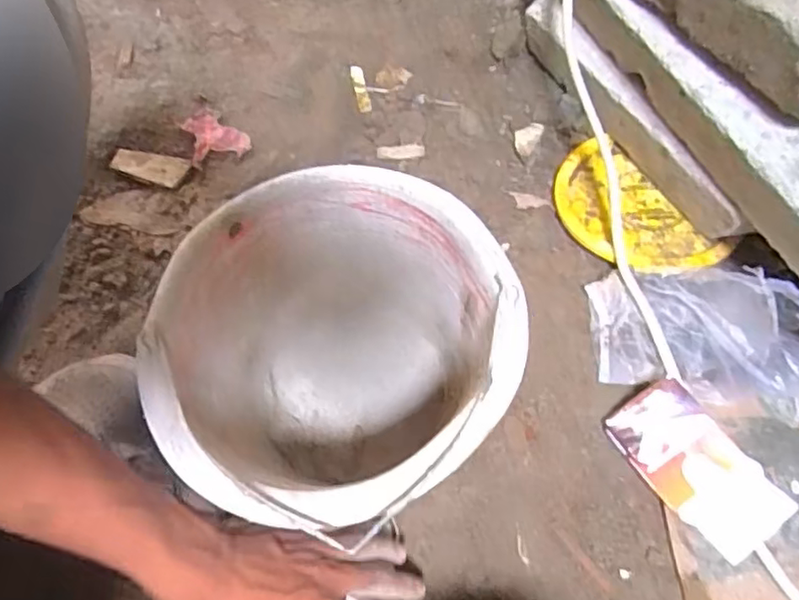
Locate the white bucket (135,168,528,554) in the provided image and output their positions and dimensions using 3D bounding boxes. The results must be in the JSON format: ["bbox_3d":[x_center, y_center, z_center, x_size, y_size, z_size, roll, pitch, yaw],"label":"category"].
[{"bbox_3d":[-0.043,0.049,0.478,0.231,0.175,0.245,0,64,0],"label":"white bucket"}]

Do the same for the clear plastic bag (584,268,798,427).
[{"bbox_3d":[0.262,0.022,0.531,0.188,0.090,0.114,12,65,9],"label":"clear plastic bag"}]

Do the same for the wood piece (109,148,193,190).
[{"bbox_3d":[-0.274,-0.146,0.685,0.084,0.007,0.039,12,65,9],"label":"wood piece"}]

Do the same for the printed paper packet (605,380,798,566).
[{"bbox_3d":[0.237,0.134,0.503,0.072,0.020,0.135,-38,68,4],"label":"printed paper packet"}]

